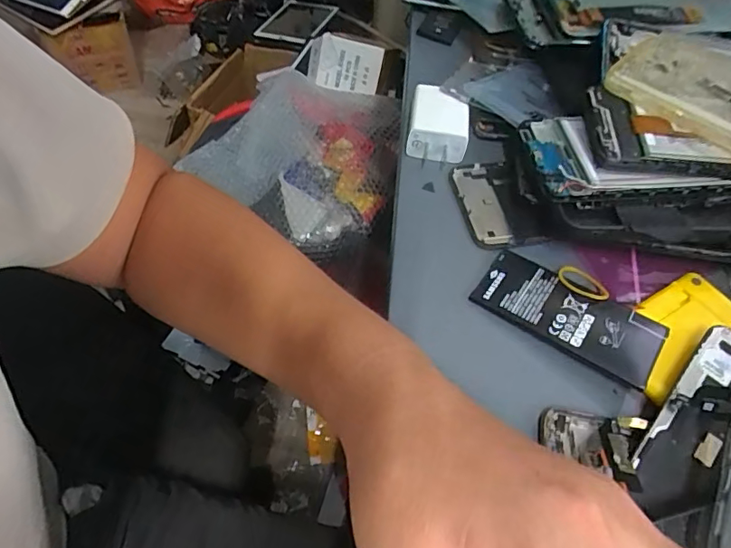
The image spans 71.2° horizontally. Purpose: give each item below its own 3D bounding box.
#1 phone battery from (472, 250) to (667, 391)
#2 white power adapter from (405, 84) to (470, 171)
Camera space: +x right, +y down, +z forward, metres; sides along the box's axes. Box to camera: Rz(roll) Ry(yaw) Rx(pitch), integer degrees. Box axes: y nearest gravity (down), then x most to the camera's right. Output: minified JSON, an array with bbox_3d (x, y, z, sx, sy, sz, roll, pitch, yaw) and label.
[{"bbox_3d":[0.112,0.021,0.284,0.098,0.006,0.044,32,58,16],"label":"phone battery"},{"bbox_3d":[0.052,-0.103,0.359,0.040,0.030,0.046,11,55,3],"label":"white power adapter"}]

